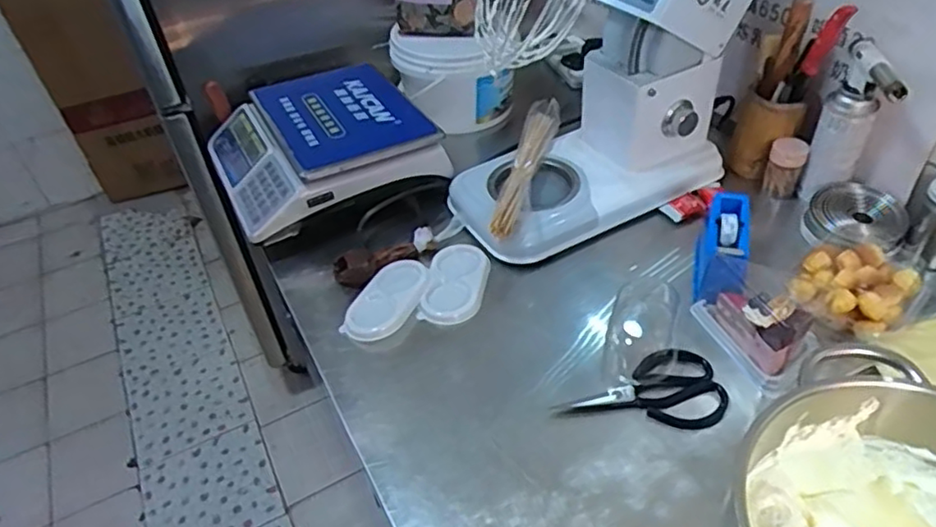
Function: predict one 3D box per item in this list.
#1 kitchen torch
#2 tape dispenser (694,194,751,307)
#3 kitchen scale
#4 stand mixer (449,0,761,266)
[{"bbox_3d":[0.531,-0.189,0.875,0.082,0.210,0.081,21,49,26],"label":"kitchen torch"},{"bbox_3d":[0.333,-0.016,0.827,0.060,0.092,0.144,10,44,16],"label":"tape dispenser"},{"bbox_3d":[-0.247,-0.201,1.050,0.326,0.107,0.309,-23,45,-18],"label":"kitchen scale"},{"bbox_3d":[0.204,-0.329,0.854,0.488,0.518,0.216,-21,44,-17],"label":"stand mixer"}]

